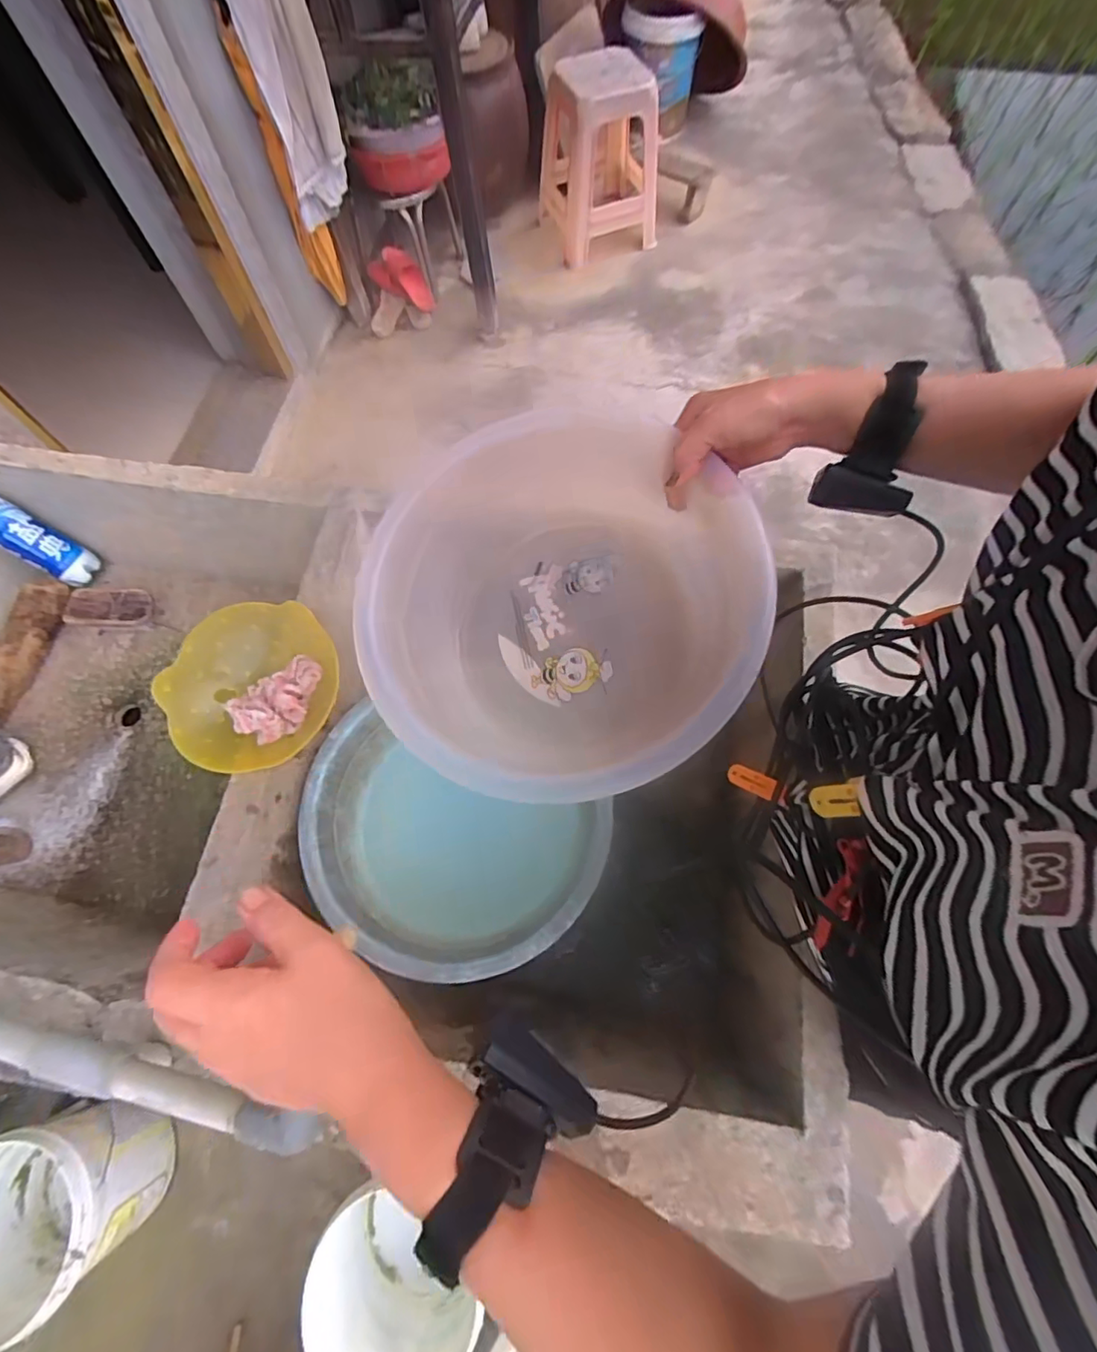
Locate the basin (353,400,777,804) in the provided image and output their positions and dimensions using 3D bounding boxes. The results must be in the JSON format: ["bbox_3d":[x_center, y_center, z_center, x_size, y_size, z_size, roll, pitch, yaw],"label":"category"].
[{"bbox_3d":[0.015,-0.066,0.515,0.341,0.142,0.349,5,79,11],"label":"basin"}]

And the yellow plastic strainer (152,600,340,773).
[{"bbox_3d":[-0.318,0.010,0.606,0.157,0.064,0.177,37,73,15],"label":"yellow plastic strainer"}]

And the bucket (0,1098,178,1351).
[{"bbox_3d":[-0.828,0.889,0.933,0.271,0.216,0.251,0,67,1],"label":"bucket"}]

